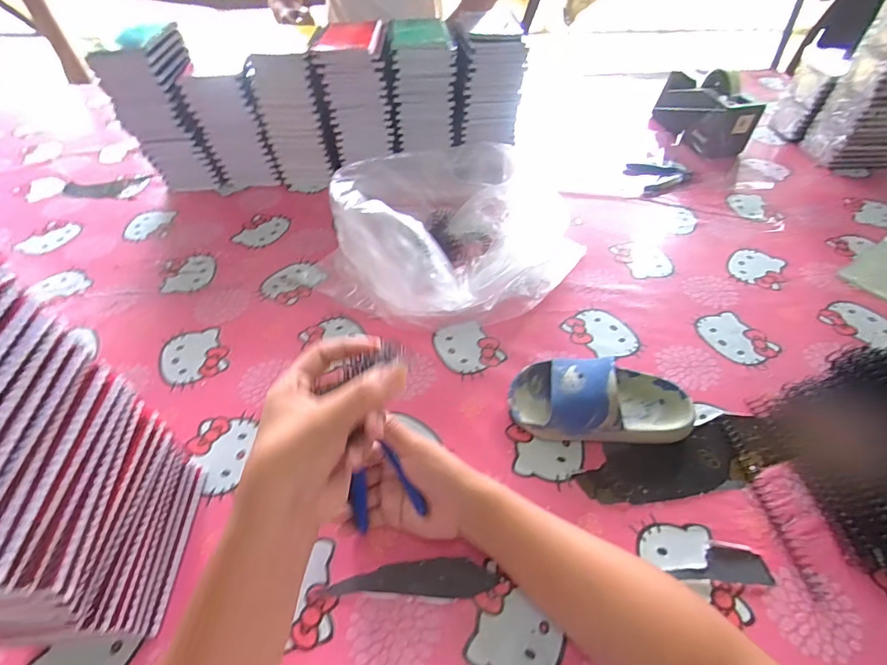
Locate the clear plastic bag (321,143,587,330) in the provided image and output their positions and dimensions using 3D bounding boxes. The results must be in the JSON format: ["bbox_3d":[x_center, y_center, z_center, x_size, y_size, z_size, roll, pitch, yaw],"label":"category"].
[{"bbox_3d":[0.029,-0.152,0.567,0.278,0.123,0.323,25,53,21],"label":"clear plastic bag"}]

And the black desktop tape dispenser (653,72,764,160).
[{"bbox_3d":[0.497,-0.430,0.817,0.073,0.111,0.201,-10,49,-9],"label":"black desktop tape dispenser"}]

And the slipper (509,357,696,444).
[{"bbox_3d":[0.156,0.062,0.418,0.171,0.061,0.078,4,48,4],"label":"slipper"}]

